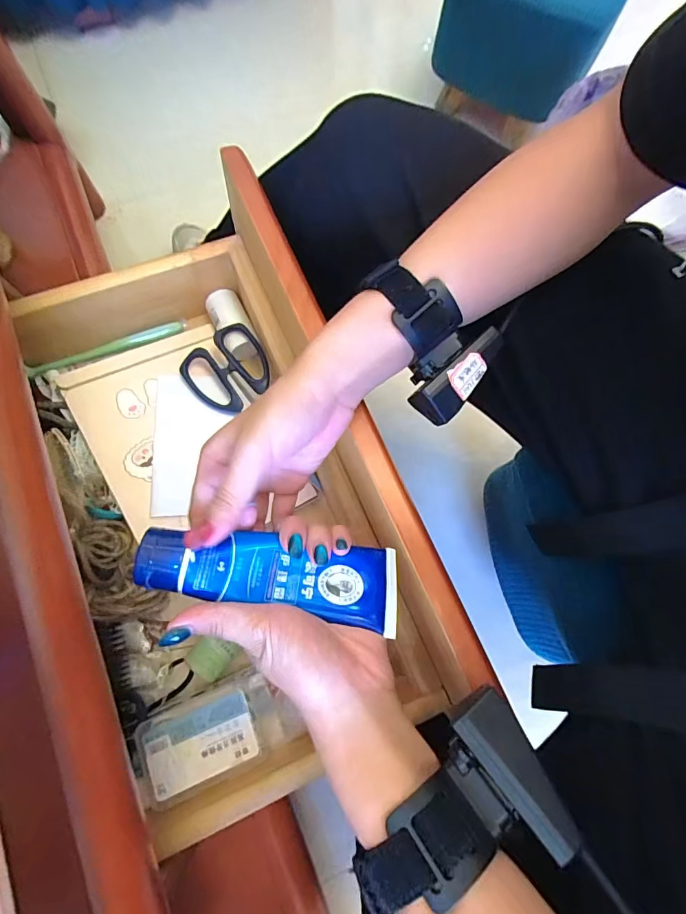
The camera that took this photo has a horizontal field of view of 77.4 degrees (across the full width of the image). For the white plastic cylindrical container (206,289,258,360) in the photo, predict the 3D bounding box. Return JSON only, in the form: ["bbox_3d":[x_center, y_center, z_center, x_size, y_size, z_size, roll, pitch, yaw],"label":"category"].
[{"bbox_3d":[-0.118,-0.142,0.463,0.035,0.030,0.073,-25,77,-8],"label":"white plastic cylindrical container"}]

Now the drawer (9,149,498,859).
[{"bbox_3d":[-0.117,0.028,0.360,0.268,0.132,0.449,-26,78,-8],"label":"drawer"}]

